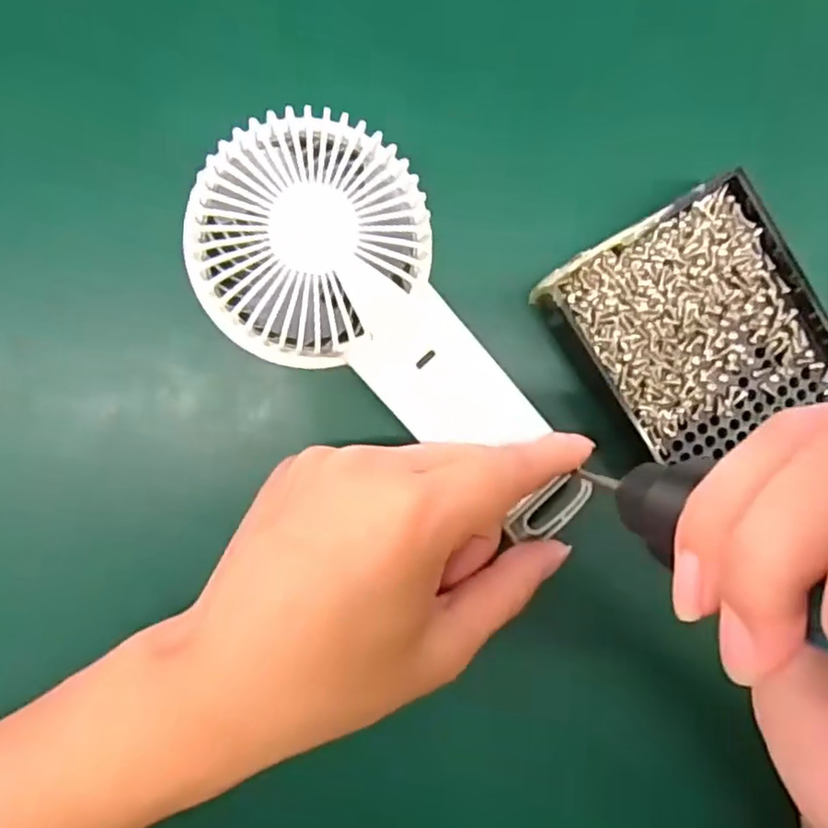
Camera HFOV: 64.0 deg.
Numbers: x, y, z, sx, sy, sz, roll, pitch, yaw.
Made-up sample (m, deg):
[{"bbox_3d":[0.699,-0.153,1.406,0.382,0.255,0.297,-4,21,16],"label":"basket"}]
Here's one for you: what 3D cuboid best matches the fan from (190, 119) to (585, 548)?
[{"bbox_3d":[-0.002,-0.024,0.239,0.084,0.037,0.178,-44,102,-3],"label":"fan"}]

